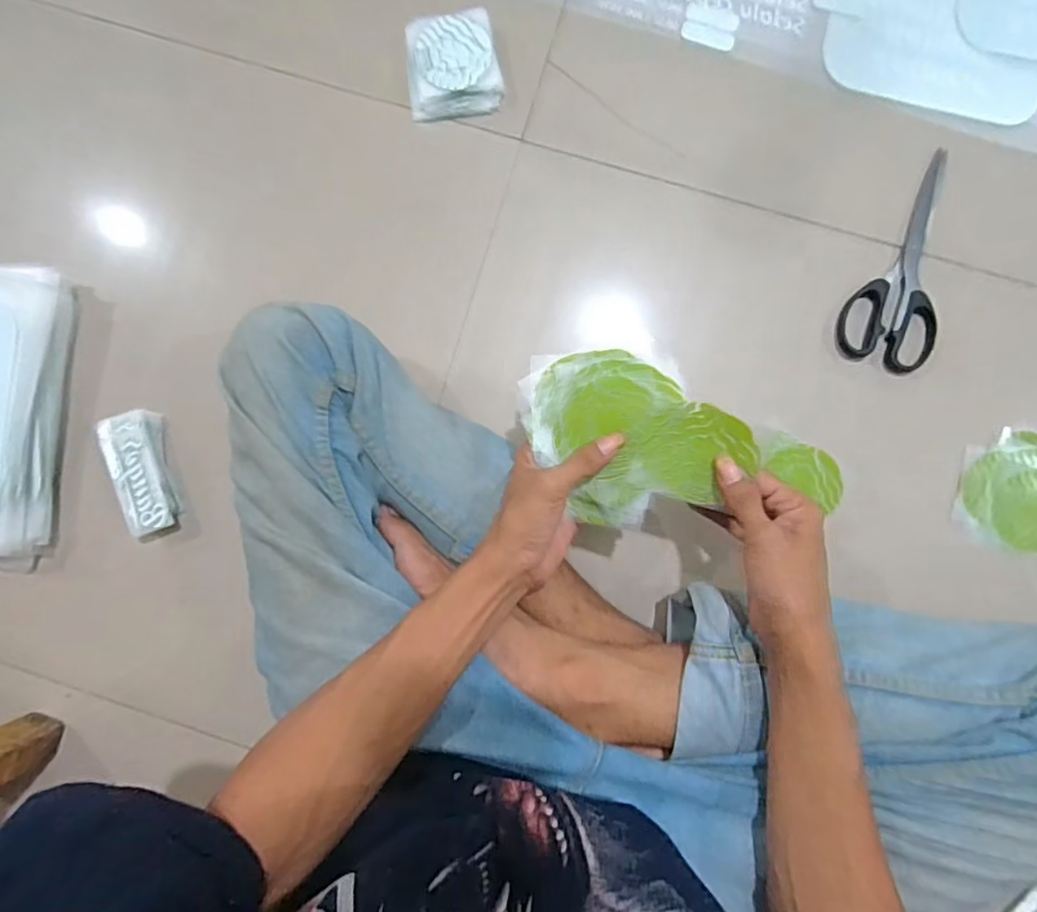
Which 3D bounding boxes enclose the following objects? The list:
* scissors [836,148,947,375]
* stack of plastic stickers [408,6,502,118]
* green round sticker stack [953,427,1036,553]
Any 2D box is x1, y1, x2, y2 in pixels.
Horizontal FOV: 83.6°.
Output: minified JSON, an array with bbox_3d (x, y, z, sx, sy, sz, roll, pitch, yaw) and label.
[{"bbox_3d":[0.344,-0.173,0.506,0.079,0.009,0.199,21,85,4],"label":"scissors"},{"bbox_3d":[-0.060,-0.359,0.537,0.083,0.024,0.088,-6,84,2],"label":"stack of plastic stickers"},{"bbox_3d":[0.423,0.028,0.487,0.096,0.011,0.099,0,84,2],"label":"green round sticker stack"}]

